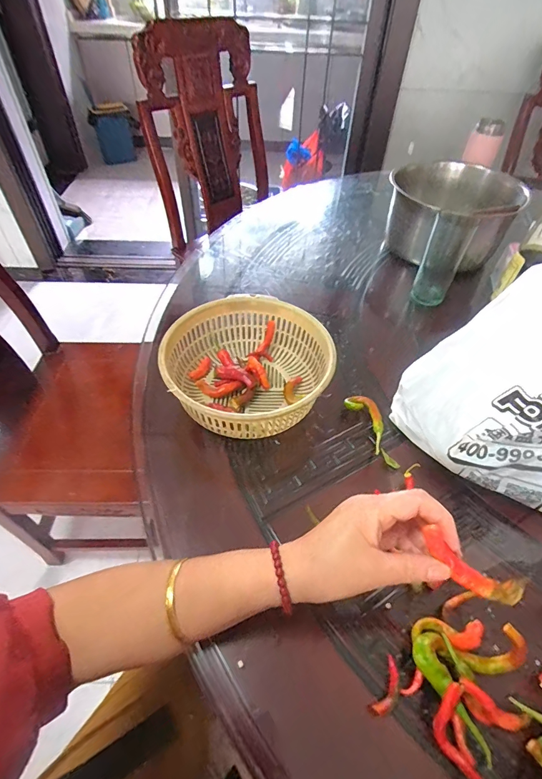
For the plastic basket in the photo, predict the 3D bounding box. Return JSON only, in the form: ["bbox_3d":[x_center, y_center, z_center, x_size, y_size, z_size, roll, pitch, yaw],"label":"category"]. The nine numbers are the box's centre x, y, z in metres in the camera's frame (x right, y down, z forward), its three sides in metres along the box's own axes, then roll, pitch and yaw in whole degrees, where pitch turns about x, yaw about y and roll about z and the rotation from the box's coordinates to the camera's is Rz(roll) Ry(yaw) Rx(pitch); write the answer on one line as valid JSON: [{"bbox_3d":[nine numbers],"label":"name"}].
[{"bbox_3d":[-0.026,-0.022,0.461,0.188,0.080,0.185,1,49,-1],"label":"plastic basket"}]

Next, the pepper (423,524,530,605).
[{"bbox_3d":[0.134,0.120,0.257,0.073,0.013,0.023,34,54,3],"label":"pepper"}]

